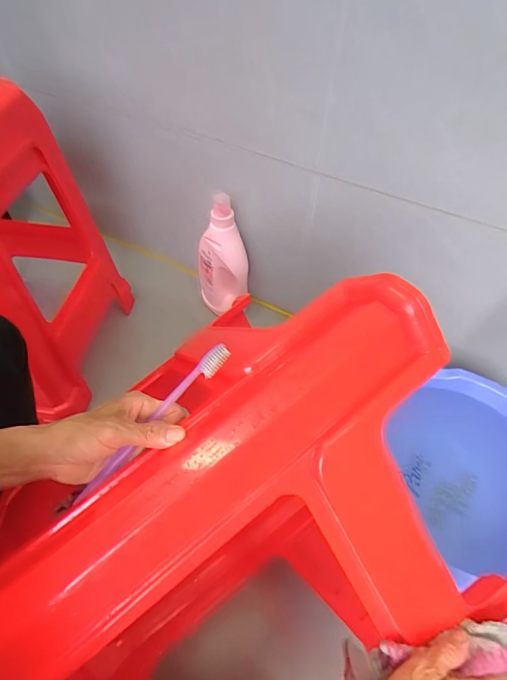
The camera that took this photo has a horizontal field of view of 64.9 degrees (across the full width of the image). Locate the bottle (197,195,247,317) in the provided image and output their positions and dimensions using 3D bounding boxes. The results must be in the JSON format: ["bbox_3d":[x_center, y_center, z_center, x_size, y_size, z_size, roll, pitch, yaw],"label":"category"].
[{"bbox_3d":[-0.074,-0.179,0.929,0.108,0.302,0.093,-7,51,-8],"label":"bottle"}]

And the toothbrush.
[{"bbox_3d":[-0.084,0.072,0.344,0.019,0.014,0.176,39,83,26],"label":"toothbrush"}]

